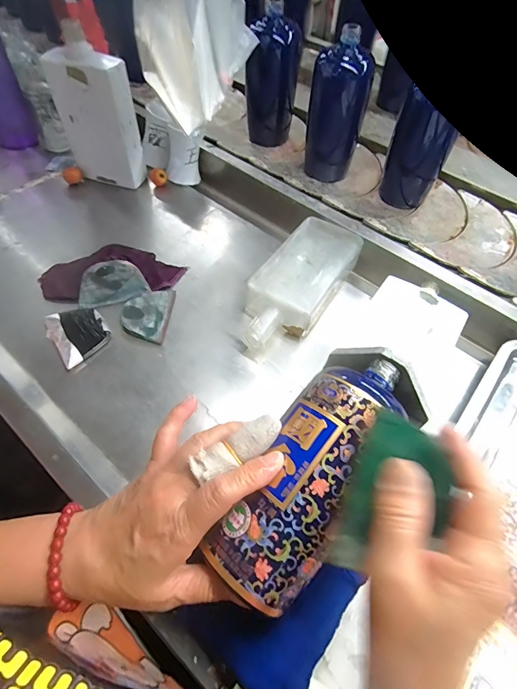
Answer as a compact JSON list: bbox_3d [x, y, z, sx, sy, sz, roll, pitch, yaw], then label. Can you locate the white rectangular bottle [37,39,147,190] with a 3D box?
[{"bbox_3d":[-0.245,-0.340,0.565,0.112,0.180,0.050,15,59,8],"label":"white rectangular bottle"}]

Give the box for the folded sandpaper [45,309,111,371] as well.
[{"bbox_3d":[-0.215,-0.016,0.438,0.061,0.006,0.079,-35,66,-21],"label":"folded sandpaper"}]

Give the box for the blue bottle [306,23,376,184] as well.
[{"bbox_3d":[0.117,-0.349,0.554,0.070,0.175,0.062,38,64,20],"label":"blue bottle"}]

